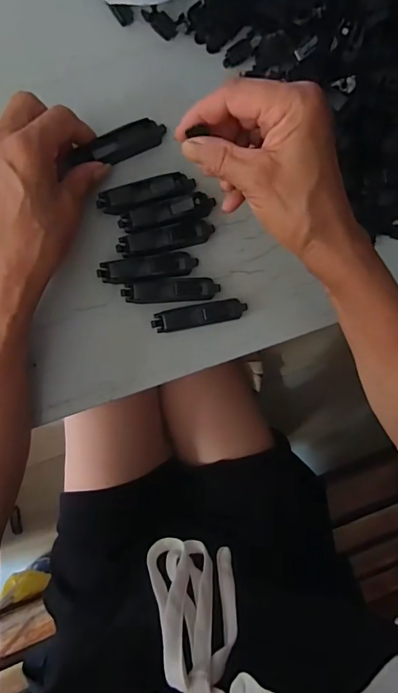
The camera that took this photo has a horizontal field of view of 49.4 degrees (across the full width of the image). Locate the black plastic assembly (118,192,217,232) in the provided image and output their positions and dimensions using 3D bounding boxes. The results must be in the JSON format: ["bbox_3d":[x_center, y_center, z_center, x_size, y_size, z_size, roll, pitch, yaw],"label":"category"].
[{"bbox_3d":[-0.024,-0.102,0.330,0.072,0.007,0.018,-14,98,-5],"label":"black plastic assembly"}]

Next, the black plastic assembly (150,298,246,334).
[{"bbox_3d":[0.001,-0.025,0.341,0.074,0.011,0.018,-10,97,-6],"label":"black plastic assembly"}]

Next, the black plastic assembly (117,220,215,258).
[{"bbox_3d":[-0.025,-0.084,0.337,0.075,0.014,0.018,-15,98,-5],"label":"black plastic assembly"}]

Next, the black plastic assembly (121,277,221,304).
[{"bbox_3d":[-0.021,-0.044,0.340,0.075,0.010,0.018,-5,97,-6],"label":"black plastic assembly"}]

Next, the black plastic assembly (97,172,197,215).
[{"bbox_3d":[-0.039,-0.118,0.333,0.075,0.011,0.020,-17,98,-5],"label":"black plastic assembly"}]

